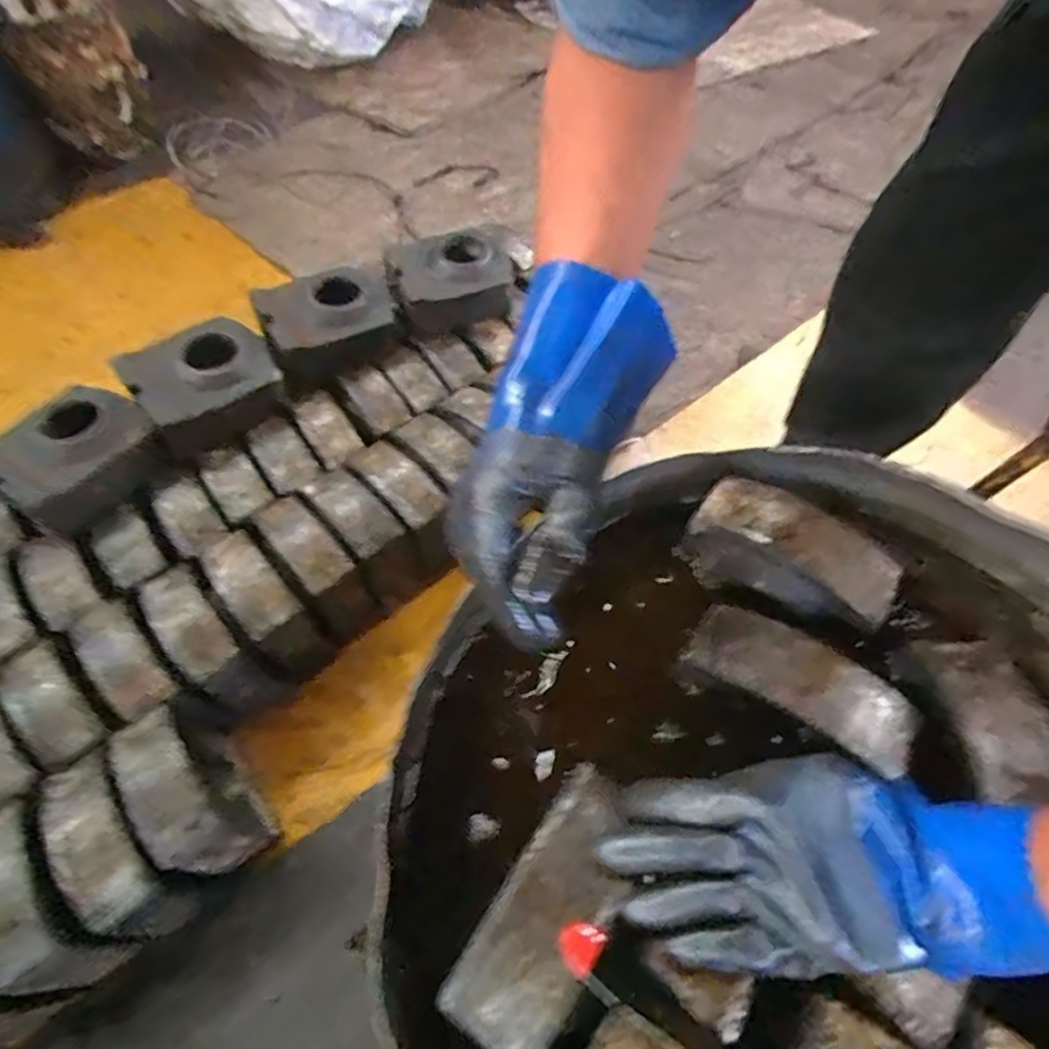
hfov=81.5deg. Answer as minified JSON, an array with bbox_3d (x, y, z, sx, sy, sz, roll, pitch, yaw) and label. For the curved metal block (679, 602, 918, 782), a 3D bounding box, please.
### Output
[{"bbox_3d":[0.194,0.109,0.428,0.154,0.024,0.054,27,61,19],"label":"curved metal block"}]

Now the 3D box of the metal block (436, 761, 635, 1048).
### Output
[{"bbox_3d":[0.019,0.215,0.349,0.059,0.026,0.150,28,62,19],"label":"metal block"}]

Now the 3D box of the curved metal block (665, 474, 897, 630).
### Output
[{"bbox_3d":[0.213,0.025,0.495,0.160,0.070,0.069,26,55,16],"label":"curved metal block"}]

